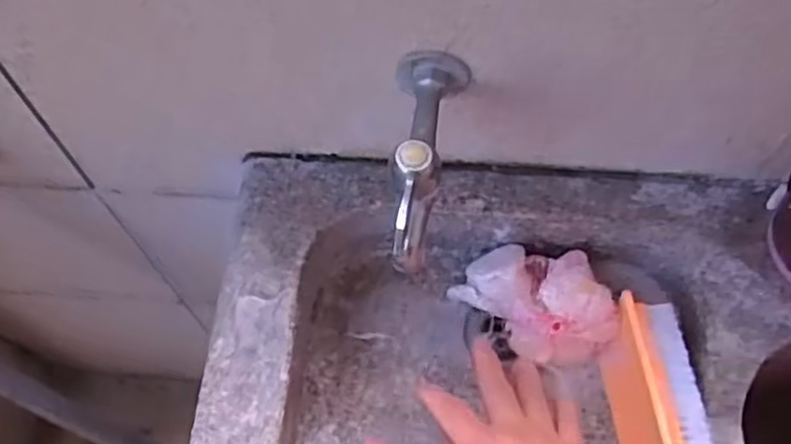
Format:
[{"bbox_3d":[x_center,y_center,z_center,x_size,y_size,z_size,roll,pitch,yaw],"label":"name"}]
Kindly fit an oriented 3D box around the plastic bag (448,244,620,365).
[{"bbox_3d":[0.119,0.065,0.603,0.085,0.055,0.117,-40,70,-18],"label":"plastic bag"}]

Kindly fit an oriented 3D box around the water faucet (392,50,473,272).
[{"bbox_3d":[0.020,-0.047,0.448,0.044,0.071,0.133,4,64,2],"label":"water faucet"}]

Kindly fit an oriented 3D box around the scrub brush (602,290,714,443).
[{"bbox_3d":[0.193,0.124,0.554,0.050,0.062,0.128,-4,64,-2],"label":"scrub brush"}]

